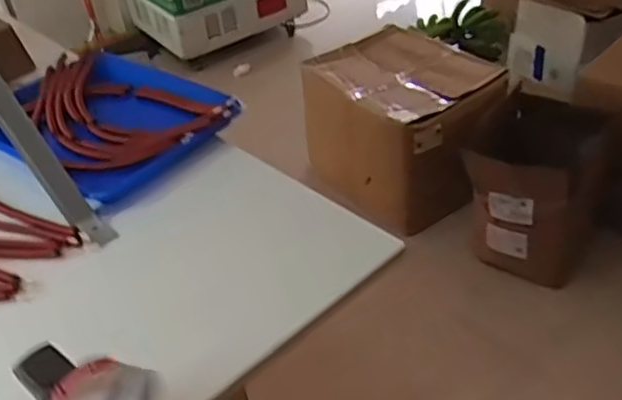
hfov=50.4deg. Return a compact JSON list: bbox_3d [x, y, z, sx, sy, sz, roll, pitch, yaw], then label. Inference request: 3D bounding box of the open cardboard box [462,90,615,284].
[{"bbox_3d":[0.522,-0.029,1.551,0.288,0.376,0.241,13,42,22],"label":"open cardboard box"}]

